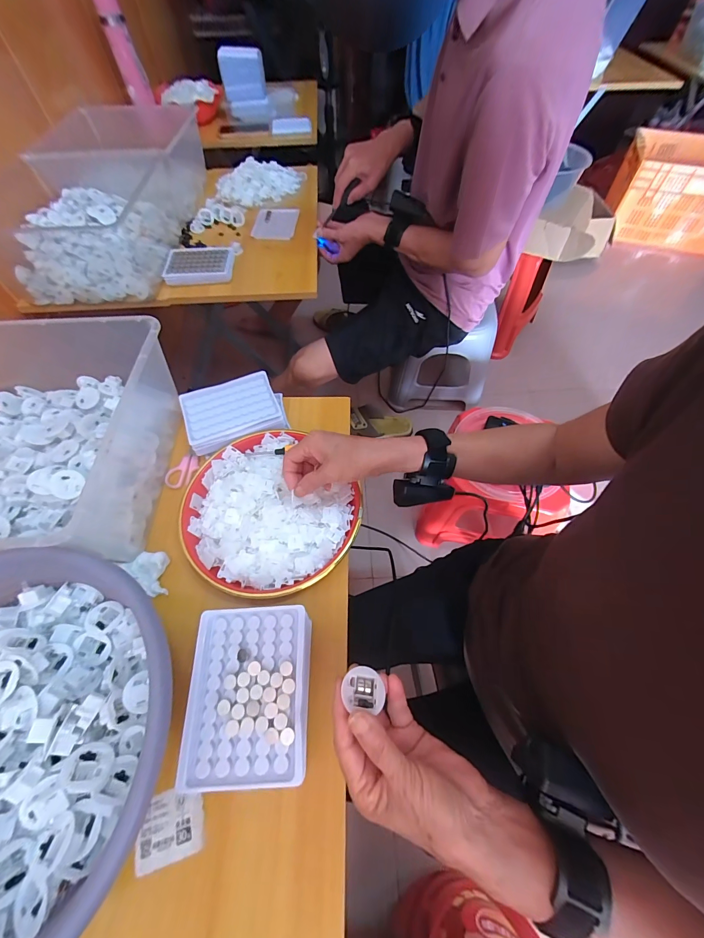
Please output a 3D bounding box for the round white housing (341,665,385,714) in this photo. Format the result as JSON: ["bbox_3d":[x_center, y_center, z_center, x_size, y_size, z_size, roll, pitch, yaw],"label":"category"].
[{"bbox_3d":[0.008,0.166,0.262,0.028,0.011,0.028,11,43,-10],"label":"round white housing"}]

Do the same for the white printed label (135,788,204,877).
[{"bbox_3d":[-0.160,0.313,0.304,0.055,0.007,0.046,-15,61,-8],"label":"white printed label"}]

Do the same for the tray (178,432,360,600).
[{"bbox_3d":[-0.108,0.047,0.423,0.214,0.029,0.193,38,67,19],"label":"tray"}]

